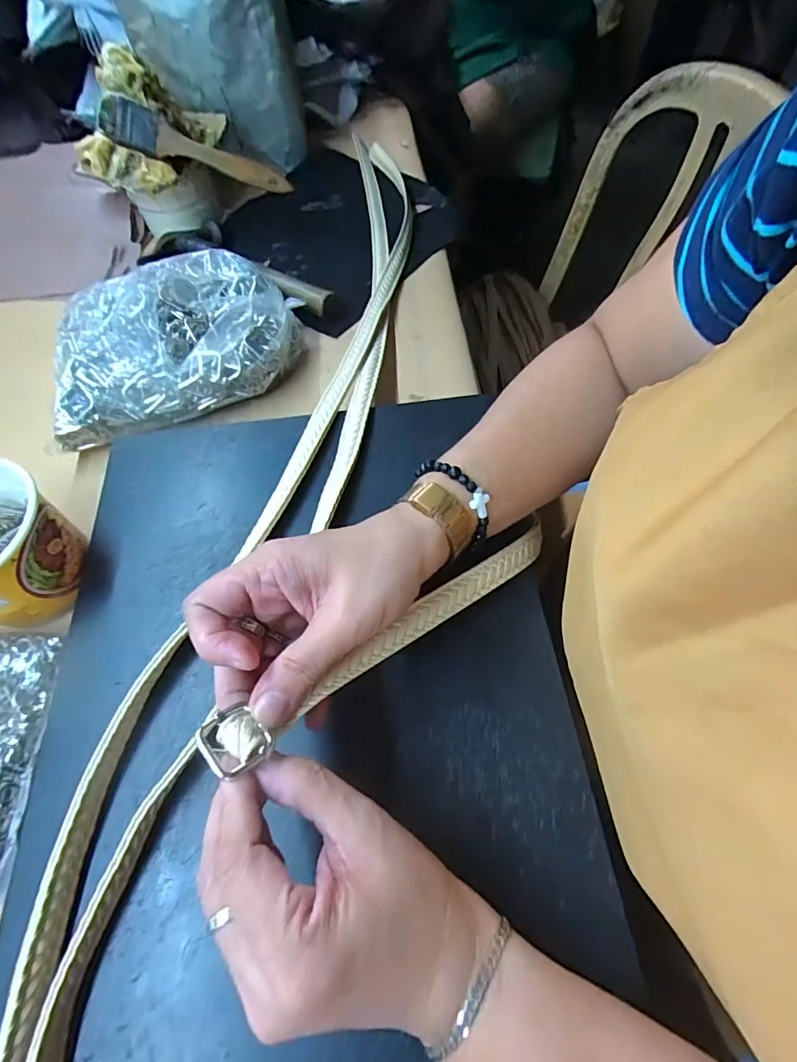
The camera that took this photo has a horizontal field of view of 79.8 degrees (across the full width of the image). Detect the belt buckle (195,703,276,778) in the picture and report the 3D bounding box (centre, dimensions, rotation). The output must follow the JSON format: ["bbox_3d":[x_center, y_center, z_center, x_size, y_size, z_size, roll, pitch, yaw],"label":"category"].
[{"bbox_3d":[-0.069,0.087,0.199,0.023,0.012,0.029,-40,66,-16],"label":"belt buckle"}]

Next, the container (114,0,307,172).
[{"bbox_3d":[-0.202,-0.540,0.534,0.165,0.229,0.126,-13,62,-4],"label":"container"}]

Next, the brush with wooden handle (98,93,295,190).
[{"bbox_3d":[-0.198,-0.379,0.474,0.175,0.035,0.022,7,60,-22],"label":"brush with wooden handle"}]

